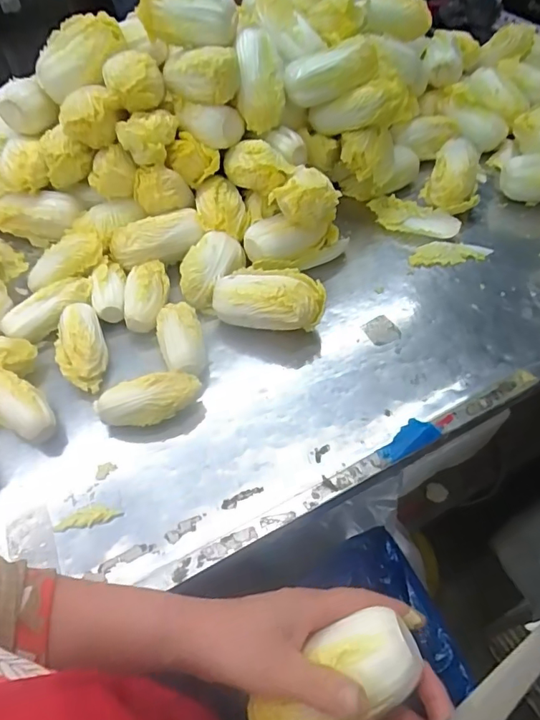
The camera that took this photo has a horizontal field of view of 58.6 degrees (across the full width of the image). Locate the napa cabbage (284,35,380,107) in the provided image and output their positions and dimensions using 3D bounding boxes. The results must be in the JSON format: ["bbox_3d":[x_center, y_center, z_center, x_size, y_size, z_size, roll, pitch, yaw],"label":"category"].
[{"bbox_3d":[0.091,-0.421,0.705,0.141,0.058,0.061,-19,53,6],"label":"napa cabbage"}]

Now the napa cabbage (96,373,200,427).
[{"bbox_3d":[-0.140,0.047,0.560,0.119,0.044,0.050,-16,54,-10],"label":"napa cabbage"}]

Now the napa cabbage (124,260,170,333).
[{"bbox_3d":[-0.169,-0.092,0.655,0.055,0.040,0.109,-4,52,-1],"label":"napa cabbage"}]

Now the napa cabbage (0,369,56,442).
[{"bbox_3d":[-0.296,0.044,0.550,0.116,0.039,0.053,35,60,10],"label":"napa cabbage"}]

